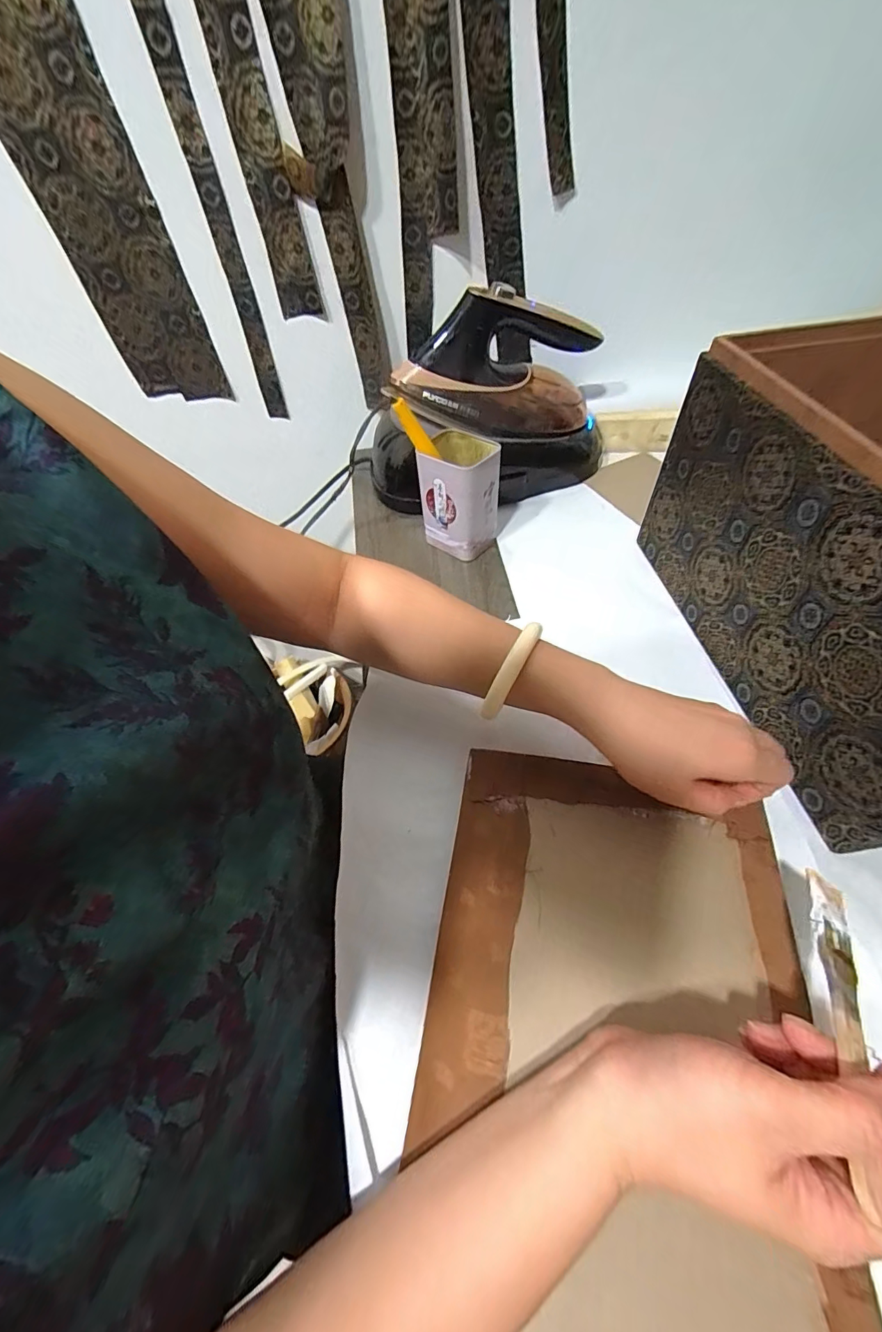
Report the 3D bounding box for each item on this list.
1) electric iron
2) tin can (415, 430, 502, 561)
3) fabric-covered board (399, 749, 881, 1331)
[{"bbox_3d":[0.055,-0.292,0.521,0.282,0.195,0.103,-10,53,-4],"label":"electric iron"},{"bbox_3d":[0.022,-0.180,0.493,0.077,0.110,0.069,33,61,25],"label":"tin can"},{"bbox_3d":[0.100,0.202,0.265,0.214,0.011,0.303,7,54,9],"label":"fabric-covered board"}]

